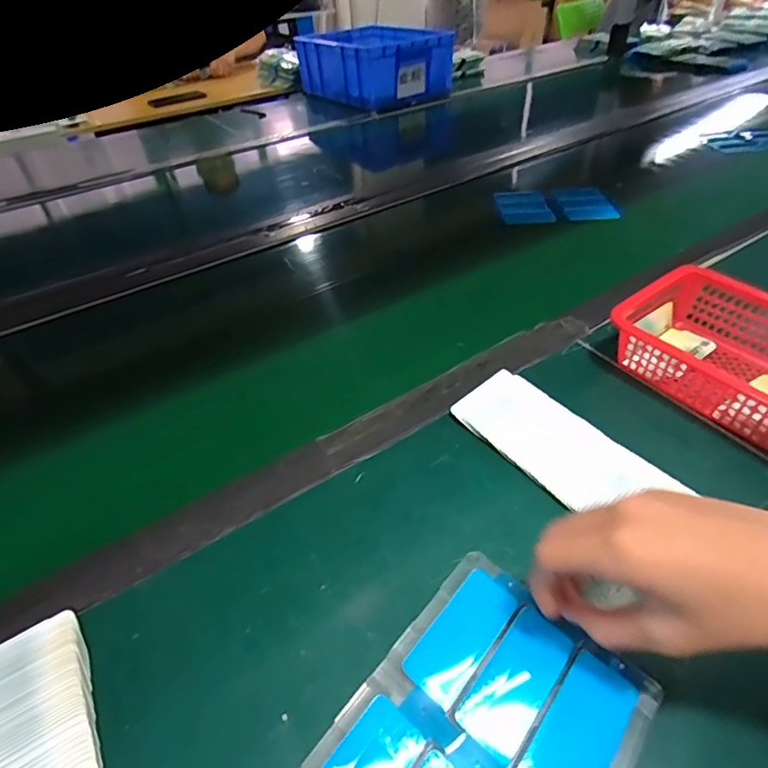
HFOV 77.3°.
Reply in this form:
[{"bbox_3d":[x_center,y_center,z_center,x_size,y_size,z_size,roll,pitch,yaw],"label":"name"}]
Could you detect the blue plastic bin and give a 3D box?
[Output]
[{"bbox_3d":[-0.025,-0.918,1.381,0.298,0.135,0.375,-27,49,-22],"label":"blue plastic bin"}]

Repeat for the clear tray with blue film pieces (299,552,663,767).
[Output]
[{"bbox_3d":[0.047,0.203,0.261,0.133,0.013,0.194,30,54,30],"label":"clear tray with blue film pieces"}]

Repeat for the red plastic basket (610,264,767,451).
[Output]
[{"bbox_3d":[0.336,-0.019,0.445,0.145,0.063,0.210,-31,50,-25],"label":"red plastic basket"}]

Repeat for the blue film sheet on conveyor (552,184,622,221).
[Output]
[{"bbox_3d":[0.331,-0.304,0.791,0.082,0.006,0.114,-3,44,1],"label":"blue film sheet on conveyor"}]

